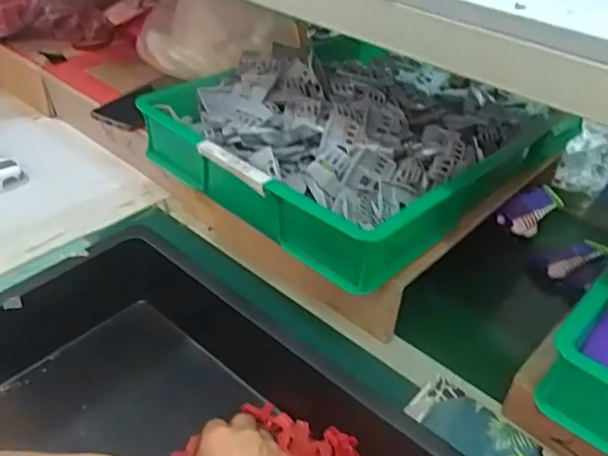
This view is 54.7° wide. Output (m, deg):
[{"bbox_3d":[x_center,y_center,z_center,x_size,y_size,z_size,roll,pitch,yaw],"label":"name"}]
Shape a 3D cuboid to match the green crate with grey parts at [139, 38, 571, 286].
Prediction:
[{"bbox_3d":[0.090,-0.138,0.766,0.363,0.093,0.485,33,44,32],"label":"green crate with grey parts"}]

